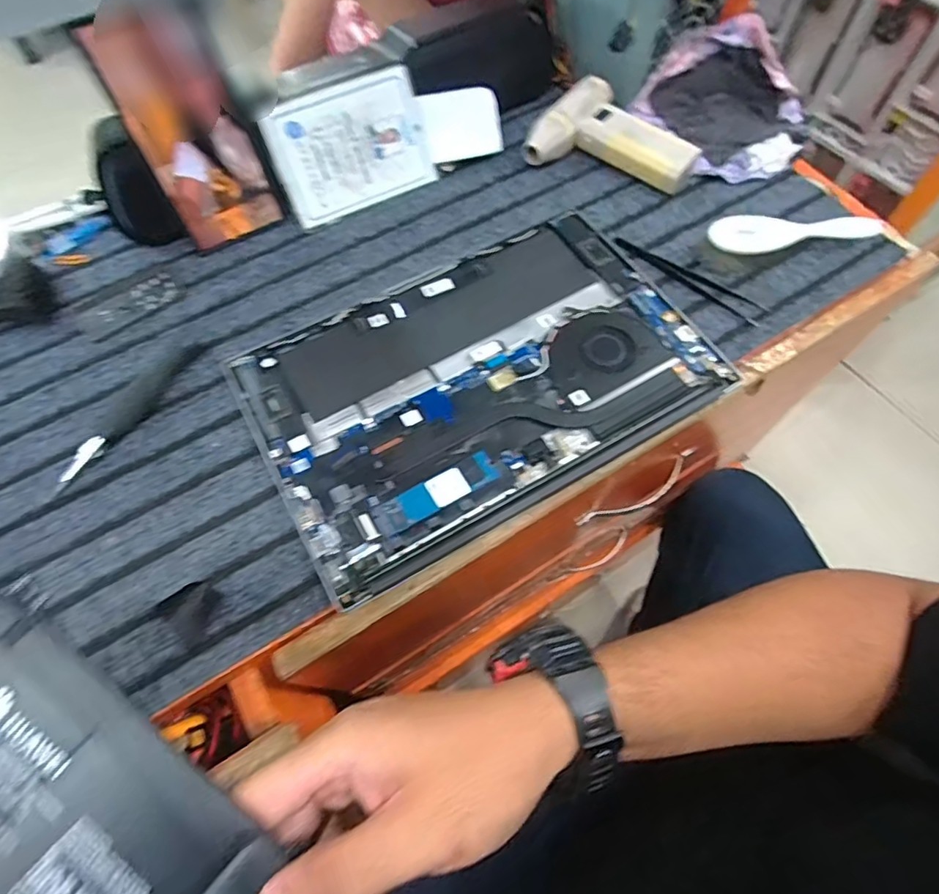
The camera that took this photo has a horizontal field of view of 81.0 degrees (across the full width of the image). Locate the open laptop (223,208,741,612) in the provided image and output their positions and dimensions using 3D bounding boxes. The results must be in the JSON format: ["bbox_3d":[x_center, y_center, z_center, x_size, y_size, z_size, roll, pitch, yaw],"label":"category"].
[{"bbox_3d":[0.006,-0.053,0.408,0.315,0.014,0.208,-28,66,-12],"label":"open laptop"}]

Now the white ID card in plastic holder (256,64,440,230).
[{"bbox_3d":[-0.101,-0.260,0.478,0.134,0.093,0.005,-28,32,-12],"label":"white ID card in plastic holder"}]

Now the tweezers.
[{"bbox_3d":[0.180,-0.141,0.453,0.132,0.010,0.021,36,69,17],"label":"tweezers"}]

